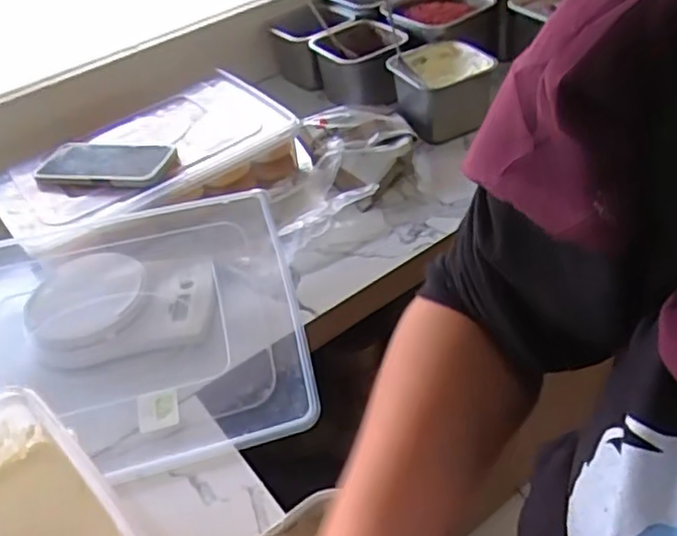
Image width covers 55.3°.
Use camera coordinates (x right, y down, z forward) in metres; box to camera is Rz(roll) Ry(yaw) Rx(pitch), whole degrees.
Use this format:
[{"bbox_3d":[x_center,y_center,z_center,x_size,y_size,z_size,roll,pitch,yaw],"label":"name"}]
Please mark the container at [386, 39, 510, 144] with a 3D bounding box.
[{"bbox_3d":[0.139,-0.239,0.886,0.122,0.098,0.119,-16,42,-9],"label":"container"}]

